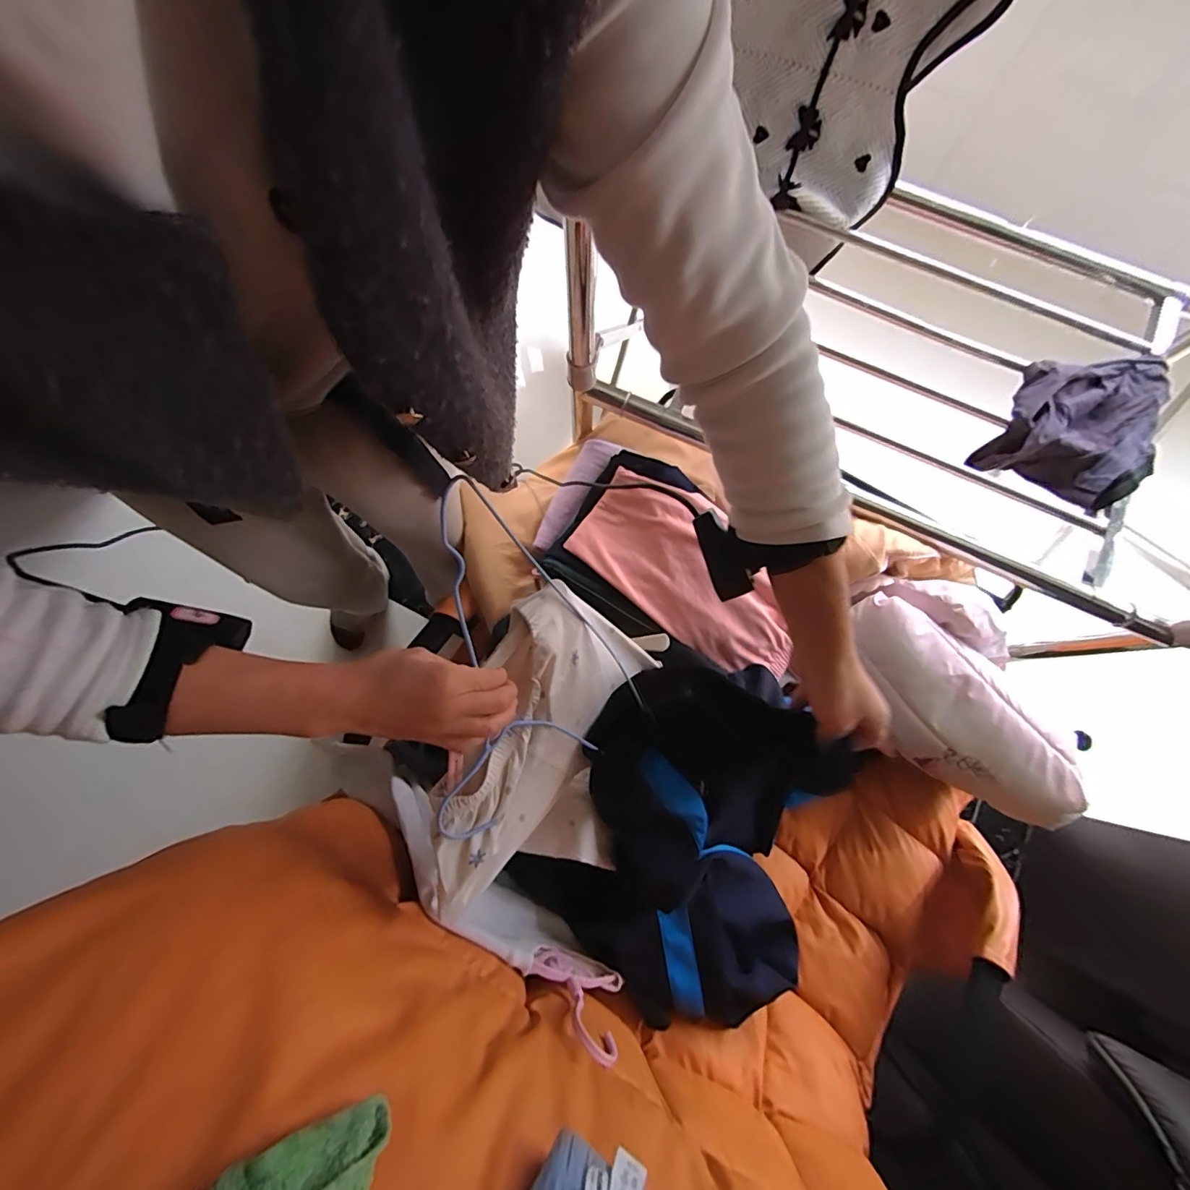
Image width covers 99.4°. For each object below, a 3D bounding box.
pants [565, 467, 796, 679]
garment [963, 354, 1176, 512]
[{"bbox_3d":[0.129,-0.028,0.688,0.340,0.053,0.170,43,81,8],"label":"pants"},{"bbox_3d":[0.778,-0.278,0.835,0.207,0.094,0.271,27,79,5],"label":"garment"}]

